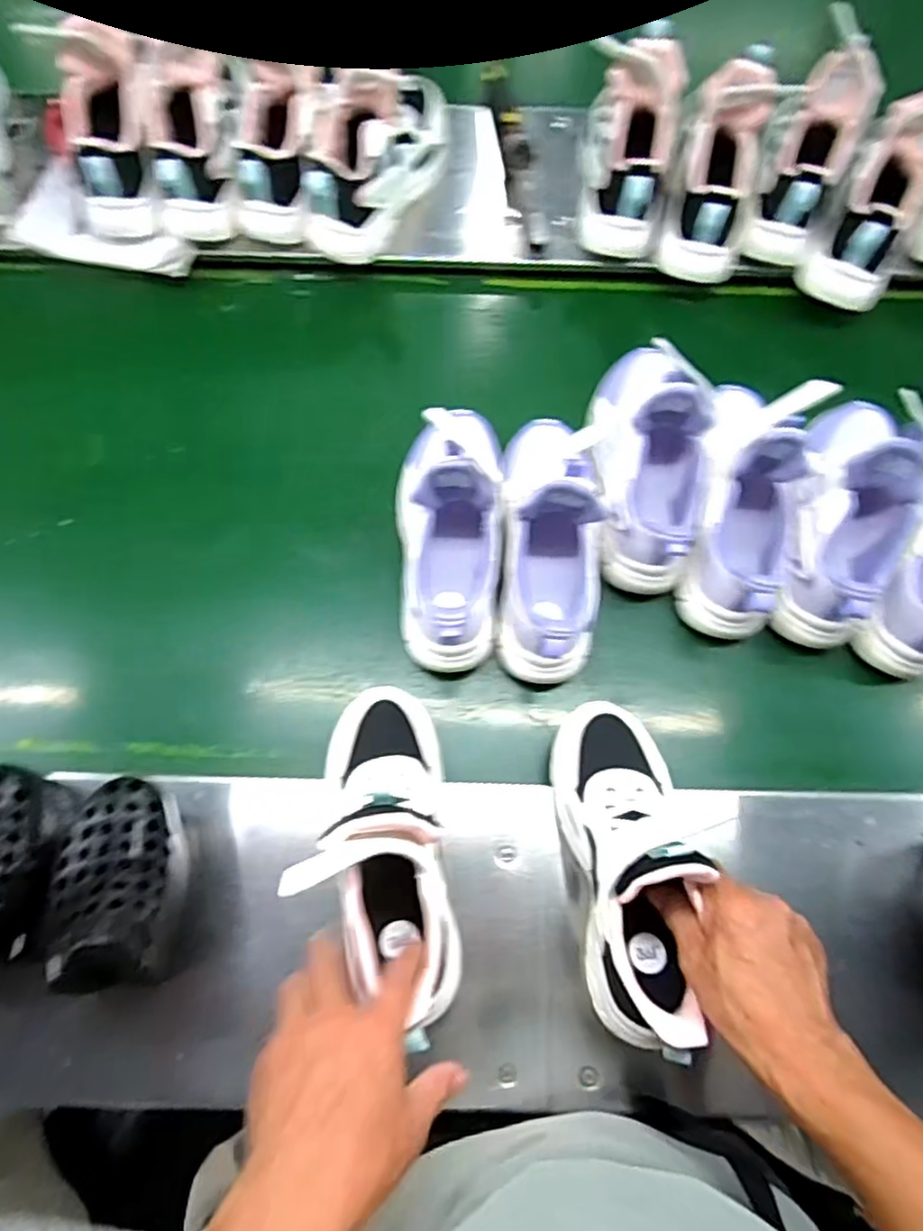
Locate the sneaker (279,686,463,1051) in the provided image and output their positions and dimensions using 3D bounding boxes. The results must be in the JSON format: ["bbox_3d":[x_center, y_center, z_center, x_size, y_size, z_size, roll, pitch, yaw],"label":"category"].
[{"bbox_3d":[-0.058,0.163,0.481,0.098,0.114,0.236,-7,70,-3],"label":"sneaker"}]

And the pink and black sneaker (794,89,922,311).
[{"bbox_3d":[0.430,-0.414,0.674,0.097,0.102,0.196,33,108,11],"label":"pink and black sneaker"}]

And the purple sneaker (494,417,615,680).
[{"bbox_3d":[0.083,-0.086,0.592,0.093,0.105,0.258,7,70,2],"label":"purple sneaker"}]

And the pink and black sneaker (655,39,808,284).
[{"bbox_3d":[0.262,-0.451,0.693,0.082,0.193,0.119,12,29,4],"label":"pink and black sneaker"}]

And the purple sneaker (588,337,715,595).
[{"bbox_3d":[0.175,-0.157,0.610,0.087,0.130,0.242,-2,70,-1],"label":"purple sneaker"}]

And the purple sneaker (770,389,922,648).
[{"bbox_3d":[0.353,-0.109,0.603,0.095,0.126,0.248,11,71,4],"label":"purple sneaker"}]

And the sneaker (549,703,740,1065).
[{"bbox_3d":[0.123,0.173,0.486,0.082,0.125,0.234,-2,63,-1],"label":"sneaker"}]

